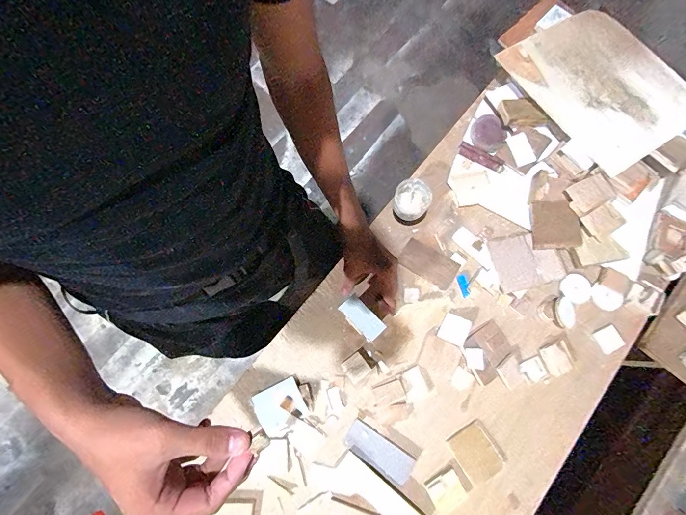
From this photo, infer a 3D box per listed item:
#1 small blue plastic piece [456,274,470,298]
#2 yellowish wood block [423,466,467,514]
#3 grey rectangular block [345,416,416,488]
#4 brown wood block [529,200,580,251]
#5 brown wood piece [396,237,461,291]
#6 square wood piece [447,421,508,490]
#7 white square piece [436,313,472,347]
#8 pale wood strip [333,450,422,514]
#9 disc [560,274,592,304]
[{"bbox_3d":[0.233,0.055,0.675,0.014,0.008,0.044,-14,75,-3],"label":"small blue plastic piece"},{"bbox_3d":[0.169,0.382,0.574,0.054,0.013,0.049,-32,76,-7],"label":"yellowish wood block"},{"bbox_3d":[0.061,0.329,0.591,0.119,0.013,0.049,33,78,10],"label":"grey rectangular block"},{"bbox_3d":[0.416,-0.064,0.685,0.084,0.017,0.092,-2,74,1],"label":"brown wood block"},{"bbox_3d":[0.168,0.013,0.686,0.109,0.013,0.058,32,78,10],"label":"brown wood piece"},{"bbox_3d":[0.227,0.335,0.597,0.068,0.006,0.084,-31,76,-7],"label":"square wood piece"},{"bbox_3d":[0.204,0.132,0.639,0.049,0.004,0.049,23,85,23],"label":"white square piece"},{"bbox_3d":[0.062,0.385,0.564,0.163,0.010,0.042,37,78,11],"label":"pale wood strip"},{"bbox_3d":[0.450,0.060,0.674,0.057,0.006,0.056,0,74,1],"label":"disc"}]

